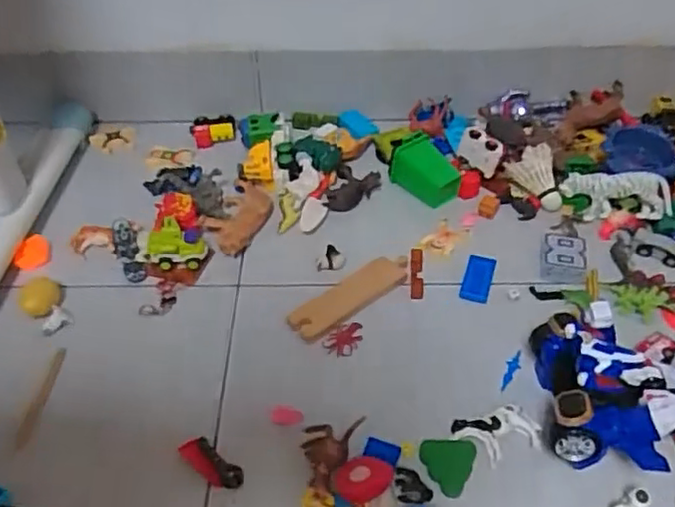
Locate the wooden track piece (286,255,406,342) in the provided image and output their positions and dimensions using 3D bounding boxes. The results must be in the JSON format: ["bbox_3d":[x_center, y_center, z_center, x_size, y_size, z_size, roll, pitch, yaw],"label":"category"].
[{"bbox_3d":[0.019,0.046,0.716,0.156,0.011,0.045,-32,52,-27],"label":"wooden track piece"}]

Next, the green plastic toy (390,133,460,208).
[{"bbox_3d":[0.113,-0.107,0.837,0.058,0.051,0.086,-26,49,-22],"label":"green plastic toy"}]

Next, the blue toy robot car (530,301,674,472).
[{"bbox_3d":[0.276,0.130,0.566,0.198,0.095,0.151,9,46,10],"label":"blue toy robot car"}]

